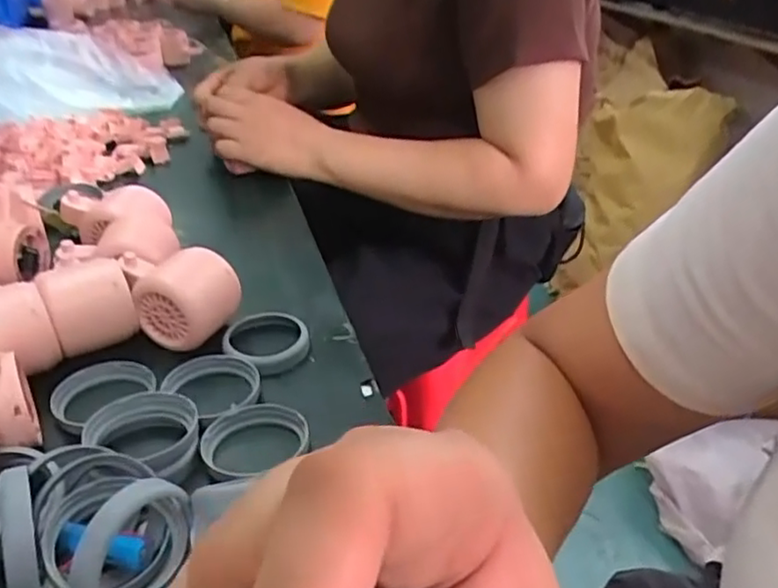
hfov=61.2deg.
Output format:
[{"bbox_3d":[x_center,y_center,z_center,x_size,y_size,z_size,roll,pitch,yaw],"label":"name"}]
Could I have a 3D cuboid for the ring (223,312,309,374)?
[{"bbox_3d":[-0.084,0.030,0.449,0.057,0.010,0.058,2,32,-1],"label":"ring"}]

